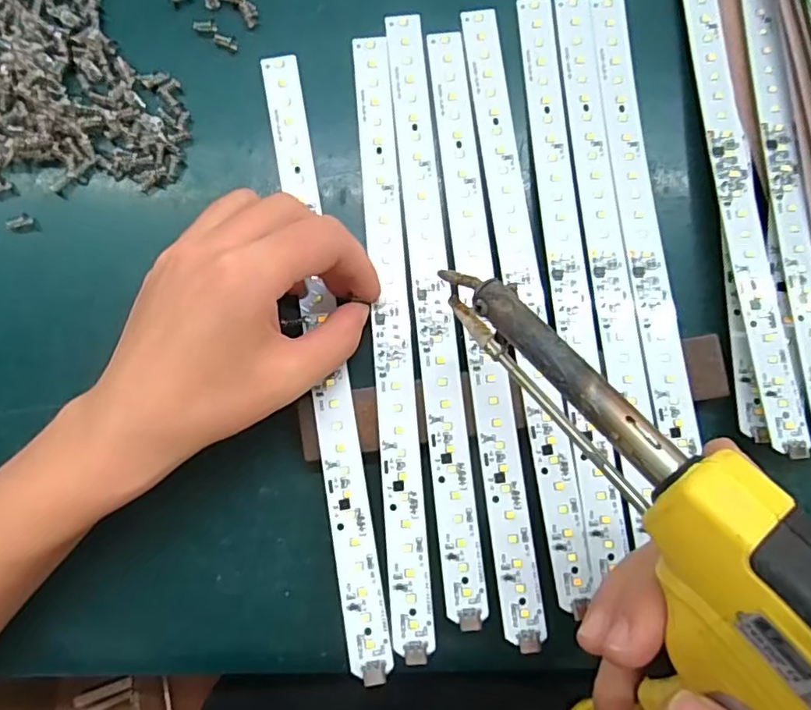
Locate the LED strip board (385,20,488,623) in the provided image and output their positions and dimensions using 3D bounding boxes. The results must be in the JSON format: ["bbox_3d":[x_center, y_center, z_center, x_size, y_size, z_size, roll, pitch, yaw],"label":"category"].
[{"bbox_3d":[0.011,-0.027,0.264,0.018,0.005,0.281,-6,80,0],"label":"LED strip board"}]

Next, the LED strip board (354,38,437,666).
[{"bbox_3d":[-0.007,-0.015,0.261,0.018,0.008,0.279,-4,79,-1],"label":"LED strip board"}]

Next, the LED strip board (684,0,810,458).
[{"bbox_3d":[0.157,-0.099,0.274,0.019,0.008,0.286,-6,82,2],"label":"LED strip board"}]

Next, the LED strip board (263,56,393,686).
[{"bbox_3d":[-0.038,-0.007,0.259,0.019,0.008,0.282,-10,79,0],"label":"LED strip board"}]

